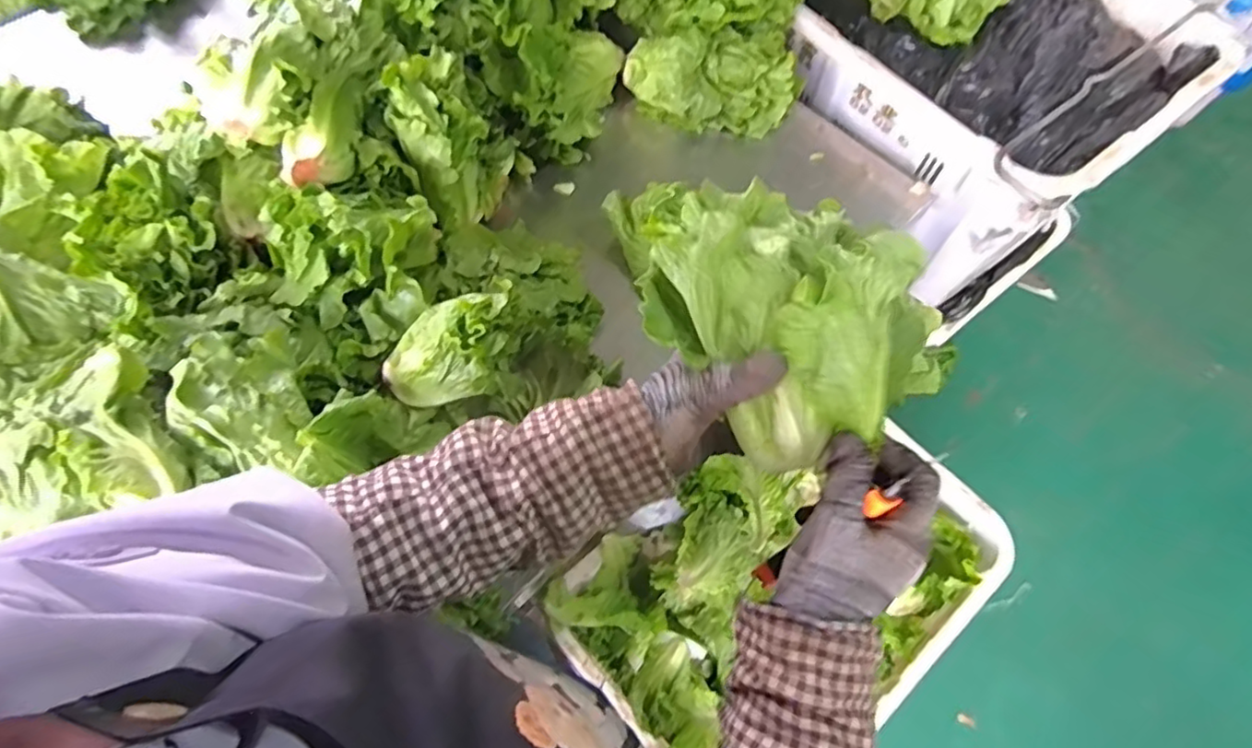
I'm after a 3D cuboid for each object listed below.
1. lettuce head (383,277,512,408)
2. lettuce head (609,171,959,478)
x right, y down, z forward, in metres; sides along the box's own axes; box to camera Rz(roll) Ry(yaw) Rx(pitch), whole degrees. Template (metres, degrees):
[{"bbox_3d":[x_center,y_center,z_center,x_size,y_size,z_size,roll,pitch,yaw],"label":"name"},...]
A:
[{"bbox_3d":[-0.150,-0.018,0.532,0.153,0.068,0.081,-28,32,29],"label":"lettuce head"},{"bbox_3d":[0.096,-0.053,0.391,0.144,0.106,0.197,-40,70,-15],"label":"lettuce head"}]

